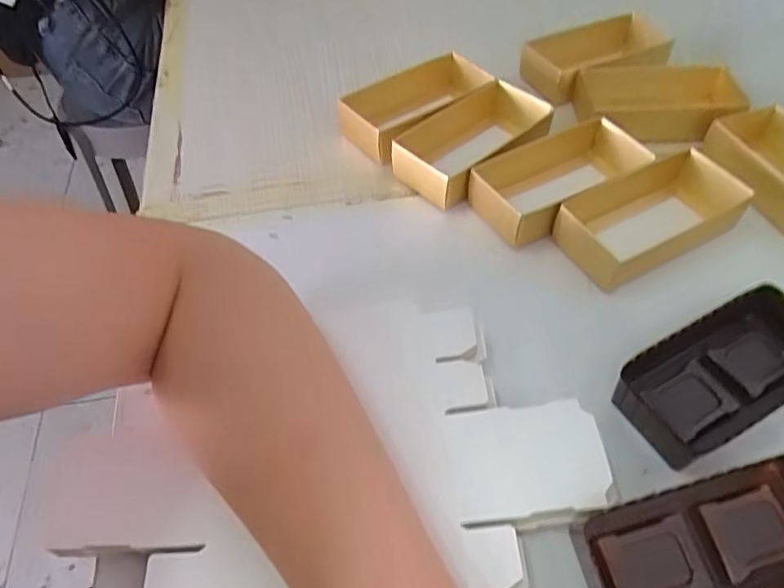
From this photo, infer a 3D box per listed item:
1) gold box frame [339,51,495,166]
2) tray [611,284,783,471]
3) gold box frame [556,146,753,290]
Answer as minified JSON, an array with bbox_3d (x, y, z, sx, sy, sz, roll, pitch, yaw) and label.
[{"bbox_3d":[0.025,-0.150,0.463,0.135,0.038,0.070,-32,56,-21],"label":"gold box frame"},{"bbox_3d":[0.175,0.041,0.304,0.114,0.029,0.052,-23,54,-15],"label":"tray"},{"bbox_3d":[0.168,-0.050,0.375,0.119,0.032,0.060,-26,54,-17],"label":"gold box frame"}]

